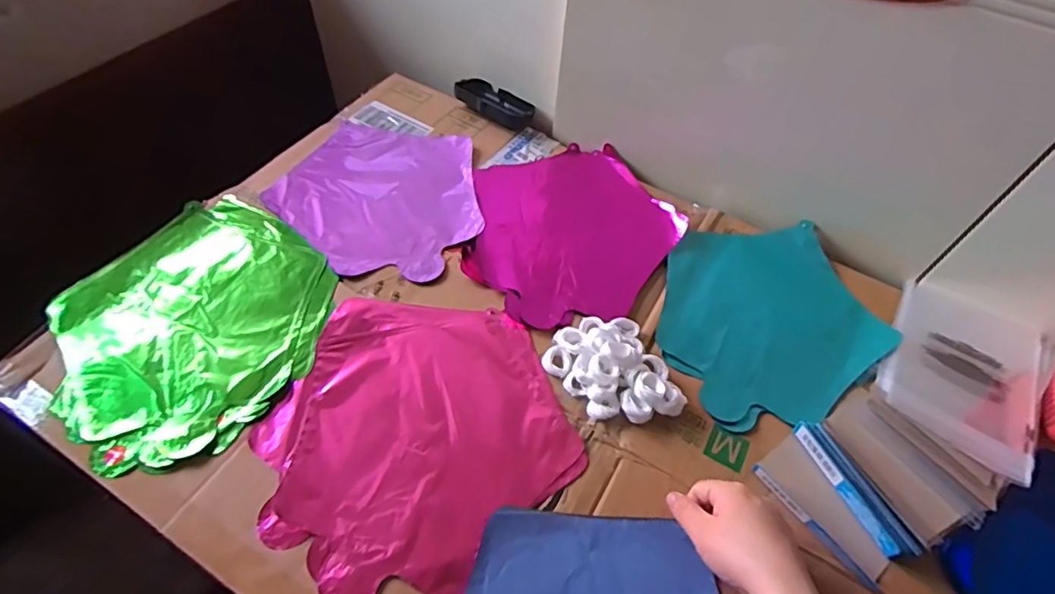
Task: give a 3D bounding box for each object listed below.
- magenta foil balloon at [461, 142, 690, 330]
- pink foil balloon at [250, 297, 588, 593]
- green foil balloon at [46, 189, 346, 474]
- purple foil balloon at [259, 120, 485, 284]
[{"bbox_3d":[0.044,-0.080,0.629,0.238,0.014,0.235,2,54,-3],"label":"magenta foil balloon"},{"bbox_3d":[-0.097,0.107,0.484,0.241,0.005,0.253,-17,57,-16],"label":"pink foil balloon"},{"bbox_3d":[-0.306,0.018,0.526,0.237,0.021,0.247,35,59,20],"label":"green foil balloon"},{"bbox_3d":[-0.164,-0.113,0.646,0.226,0.017,0.223,2,54,-3],"label":"purple foil balloon"}]

